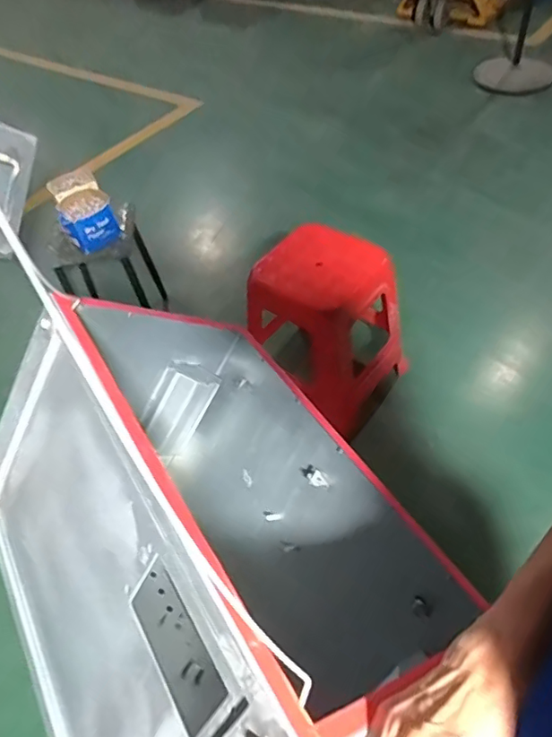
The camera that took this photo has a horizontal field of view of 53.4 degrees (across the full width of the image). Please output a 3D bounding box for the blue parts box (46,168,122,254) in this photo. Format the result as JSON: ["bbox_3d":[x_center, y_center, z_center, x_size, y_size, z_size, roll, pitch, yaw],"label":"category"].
[{"bbox_3d":[-0.589,-0.484,1.677,0.161,0.107,0.267,-28,54,-15],"label":"blue parts box"}]

